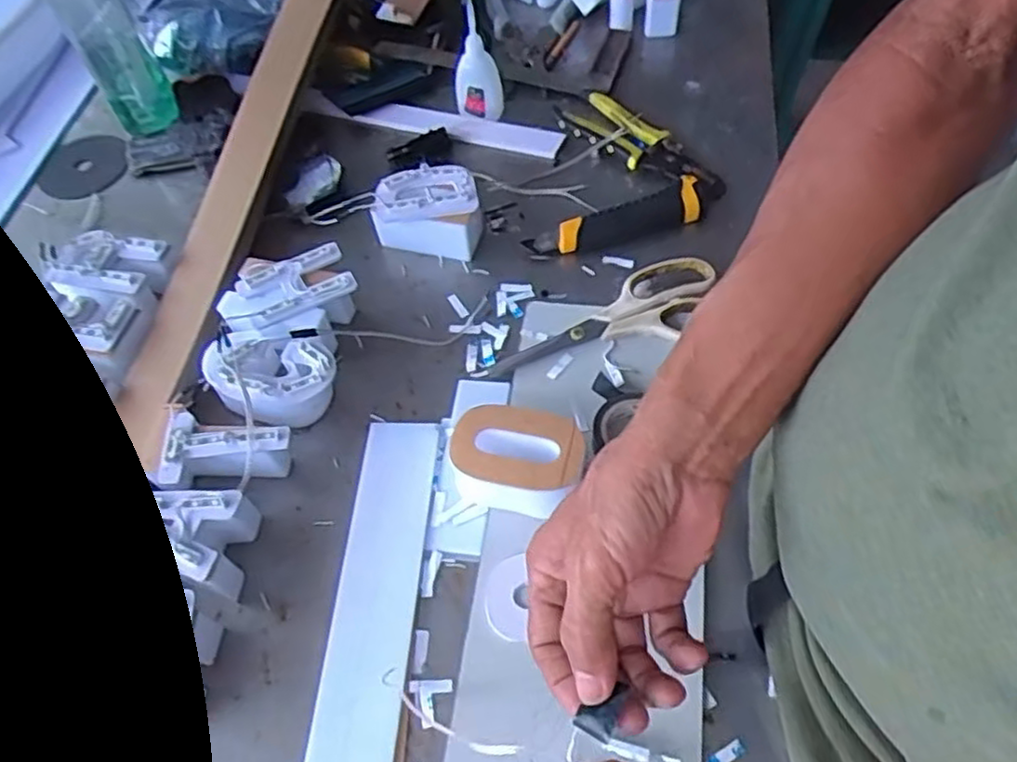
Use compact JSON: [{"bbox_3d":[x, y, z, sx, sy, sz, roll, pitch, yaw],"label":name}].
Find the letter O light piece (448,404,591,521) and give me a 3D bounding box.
[{"bbox_3d":[0.006,0.053,0.477,0.082,0.049,0.054,11,59,11],"label":"letter O light piece"}]

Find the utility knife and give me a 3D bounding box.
[{"bbox_3d":[0.103,-0.139,0.615,0.179,0.020,0.040,-20,58,-9],"label":"utility knife"}]

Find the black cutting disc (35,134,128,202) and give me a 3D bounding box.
[{"bbox_3d":[-0.414,-0.210,0.711,0.076,0.004,0.084,10,62,5],"label":"black cutting disc"}]

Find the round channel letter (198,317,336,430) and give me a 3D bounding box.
[{"bbox_3d":[-0.168,-0.001,0.528,0.092,0.053,0.077,-16,57,-7],"label":"round channel letter"}]

